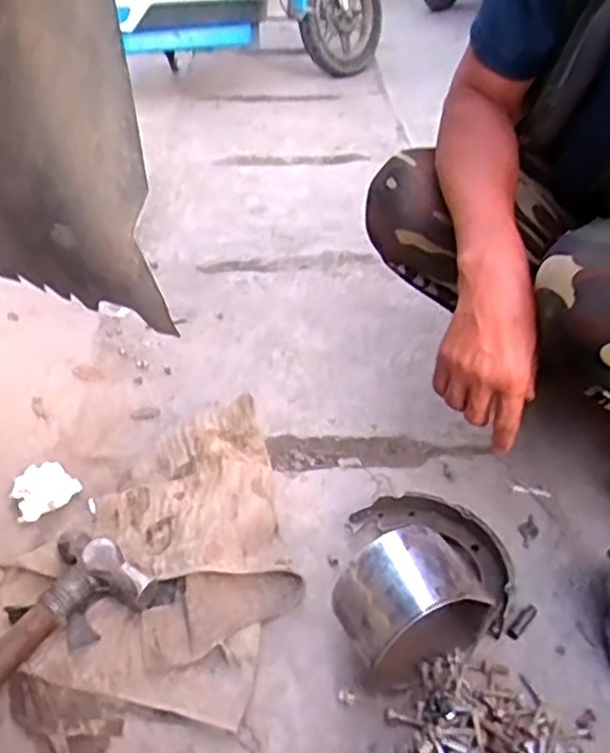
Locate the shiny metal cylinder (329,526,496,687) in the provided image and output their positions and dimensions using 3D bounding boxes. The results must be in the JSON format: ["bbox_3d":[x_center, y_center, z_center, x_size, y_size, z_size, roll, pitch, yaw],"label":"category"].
[{"bbox_3d":[0.099,0.220,0.670,0.136,0.123,0.093,-19,43,-24],"label":"shiny metal cylinder"}]

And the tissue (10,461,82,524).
[{"bbox_3d":[-0.323,0.137,0.856,0.077,0.027,0.077,-23,45,-27],"label":"tissue"}]

